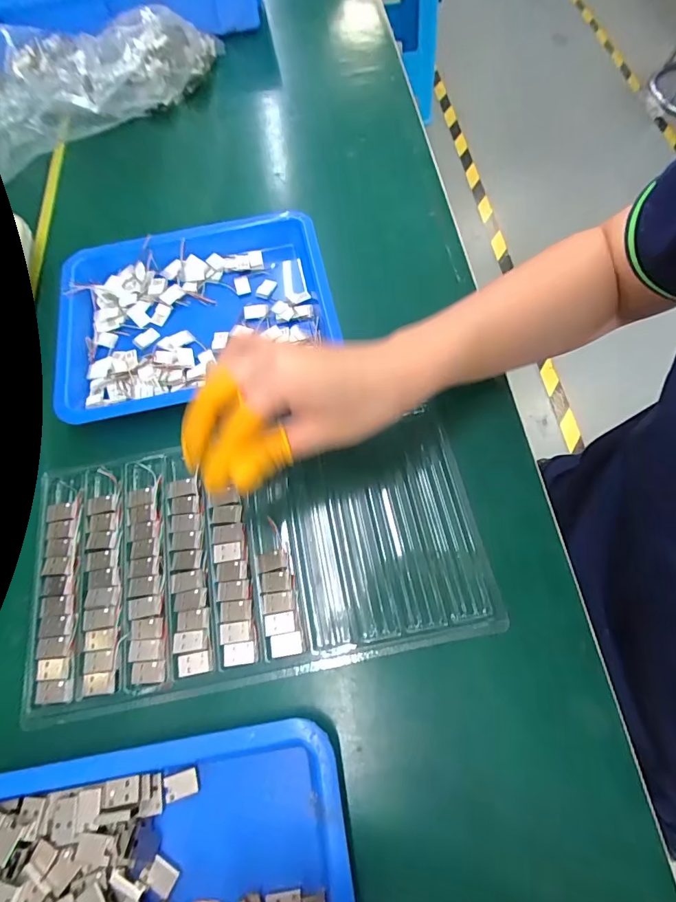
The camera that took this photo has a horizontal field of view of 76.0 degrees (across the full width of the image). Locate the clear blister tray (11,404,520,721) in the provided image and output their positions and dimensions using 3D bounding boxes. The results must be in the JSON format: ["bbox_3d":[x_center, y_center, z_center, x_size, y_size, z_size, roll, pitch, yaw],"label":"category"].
[{"bbox_3d":[-0.054,0.062,0.289,0.288,0.012,0.157,-10,64,-2],"label":"clear blister tray"}]

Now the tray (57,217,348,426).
[{"bbox_3d":[-0.119,-0.113,0.354,0.226,0.033,0.164,-14,67,-4],"label":"tray"}]

